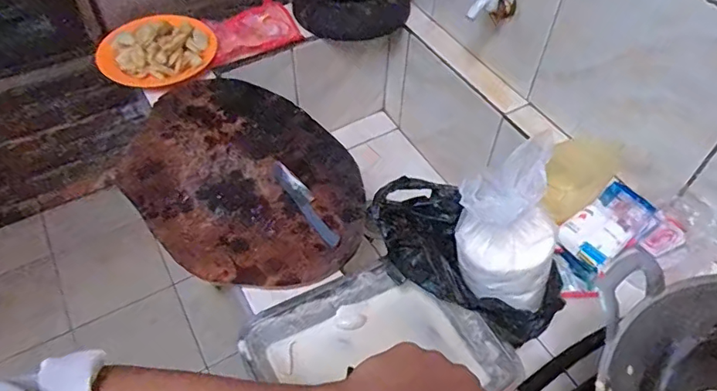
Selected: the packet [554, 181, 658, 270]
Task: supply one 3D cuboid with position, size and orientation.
[{"bbox_3d":[0.350,0.038,0.728,0.139,0.029,0.074,-35,60,-25],"label":"packet"}]

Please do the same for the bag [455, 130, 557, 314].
[{"bbox_3d":[0.172,0.036,0.568,0.118,0.191,0.085,29,56,20],"label":"bag"}]

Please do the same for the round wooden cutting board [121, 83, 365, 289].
[{"bbox_3d":[-0.189,-0.037,0.811,0.299,0.034,0.458,-34,60,-25],"label":"round wooden cutting board"}]

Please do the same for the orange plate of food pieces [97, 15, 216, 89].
[{"bbox_3d":[-0.382,-0.283,0.989,0.207,0.054,0.180,-6,52,-6],"label":"orange plate of food pieces"}]

